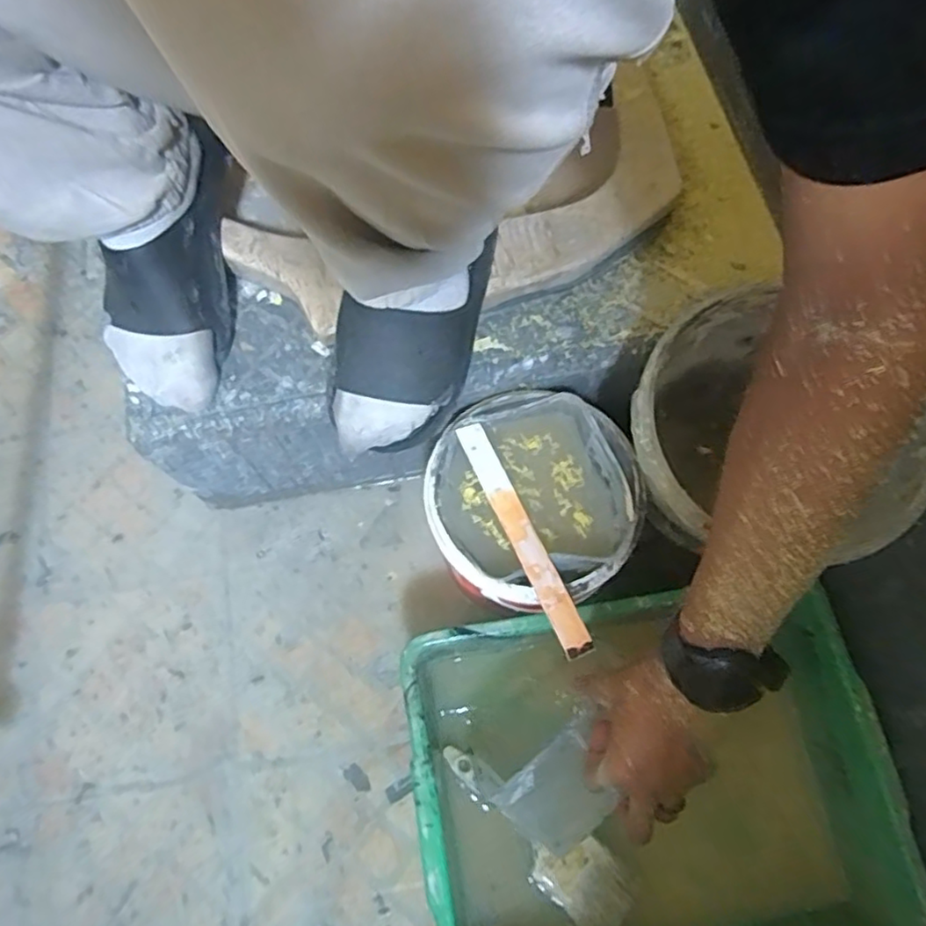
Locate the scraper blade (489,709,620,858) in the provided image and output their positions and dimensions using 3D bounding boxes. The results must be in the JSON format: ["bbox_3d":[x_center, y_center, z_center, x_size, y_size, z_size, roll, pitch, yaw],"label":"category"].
[{"bbox_3d":[0.077,0.259,0.506,0.089,0.014,0.076,-41,98,-4],"label":"scraper blade"}]

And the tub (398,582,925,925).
[{"bbox_3d":[0.158,0.287,0.578,0.383,0.129,0.301,-9,70,-3],"label":"tub"}]

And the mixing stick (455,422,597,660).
[{"bbox_3d":[0.046,0.056,0.518,0.023,0.006,0.207,-24,68,-5],"label":"mixing stick"}]

